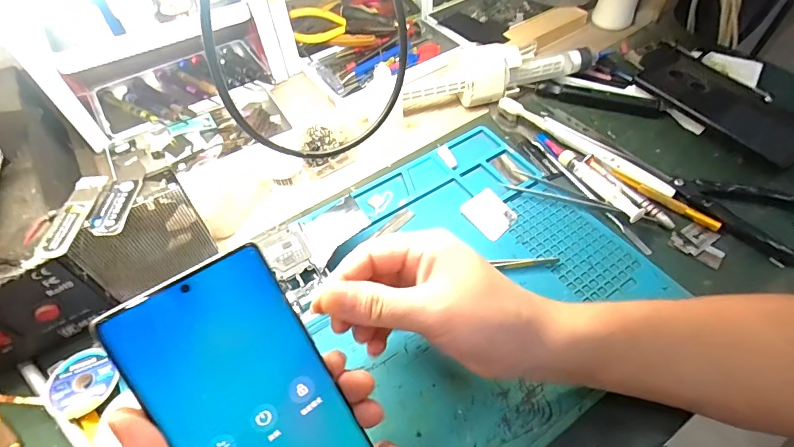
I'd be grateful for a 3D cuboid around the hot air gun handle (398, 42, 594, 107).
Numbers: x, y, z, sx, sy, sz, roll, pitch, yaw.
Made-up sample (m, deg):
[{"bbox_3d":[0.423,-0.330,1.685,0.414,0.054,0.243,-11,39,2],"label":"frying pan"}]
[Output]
[{"bbox_3d":[0.109,-0.168,0.456,0.218,0.047,0.063,-8,54,-4],"label":"hot air gun handle"}]

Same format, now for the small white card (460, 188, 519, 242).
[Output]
[{"bbox_3d":[0.080,-0.009,0.365,0.038,0.006,0.043,-35,60,-21],"label":"small white card"}]

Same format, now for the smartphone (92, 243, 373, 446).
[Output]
[{"bbox_3d":[-0.059,0.094,0.193,0.070,0.004,0.157,-31,97,-27],"label":"smartphone"}]

